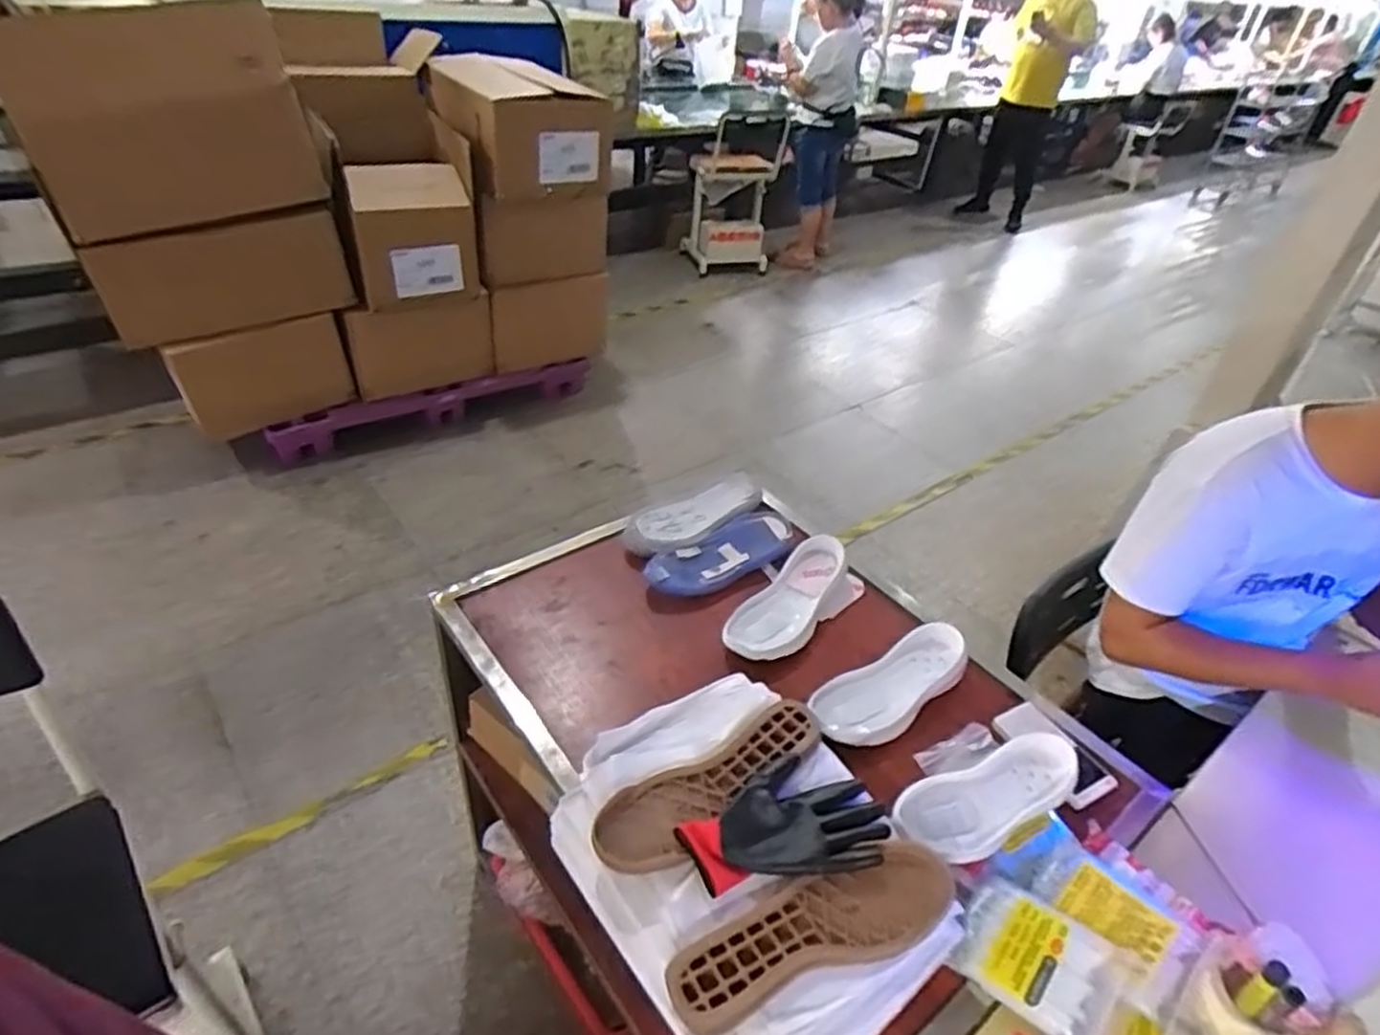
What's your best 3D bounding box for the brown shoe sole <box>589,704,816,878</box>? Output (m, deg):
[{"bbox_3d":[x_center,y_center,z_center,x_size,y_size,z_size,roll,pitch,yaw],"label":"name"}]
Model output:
[{"bbox_3d":[0.022,0.275,0.810,0.267,0.025,0.092,-27,48,-35],"label":"brown shoe sole"}]

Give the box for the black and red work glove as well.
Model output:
[{"bbox_3d":[0.094,0.301,0.768,0.202,0.030,0.116,-3,39,-11],"label":"black and red work glove"}]

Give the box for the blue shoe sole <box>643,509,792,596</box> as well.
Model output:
[{"bbox_3d":[0.052,0.056,1.166,0.249,0.027,0.099,-23,46,-32],"label":"blue shoe sole"}]

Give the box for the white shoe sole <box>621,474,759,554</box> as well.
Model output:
[{"bbox_3d":[0.018,-0.013,1.239,0.275,0.030,0.106,-28,49,-35],"label":"white shoe sole"}]

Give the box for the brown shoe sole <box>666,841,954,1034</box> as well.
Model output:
[{"bbox_3d":[0.116,0.380,0.702,0.279,0.021,0.083,-10,41,-20],"label":"brown shoe sole"}]

